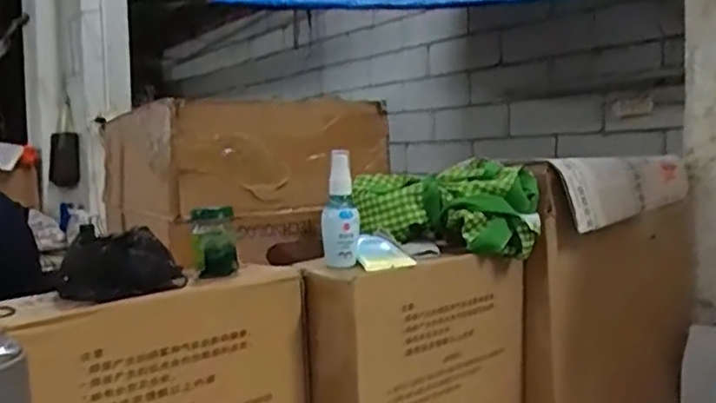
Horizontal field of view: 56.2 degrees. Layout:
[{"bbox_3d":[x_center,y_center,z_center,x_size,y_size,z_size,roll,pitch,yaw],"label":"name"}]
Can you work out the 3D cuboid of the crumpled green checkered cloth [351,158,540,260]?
[{"bbox_3d":[0.102,0.008,0.796,0.215,0.096,0.090,0,3,7],"label":"crumpled green checkered cloth"}]

